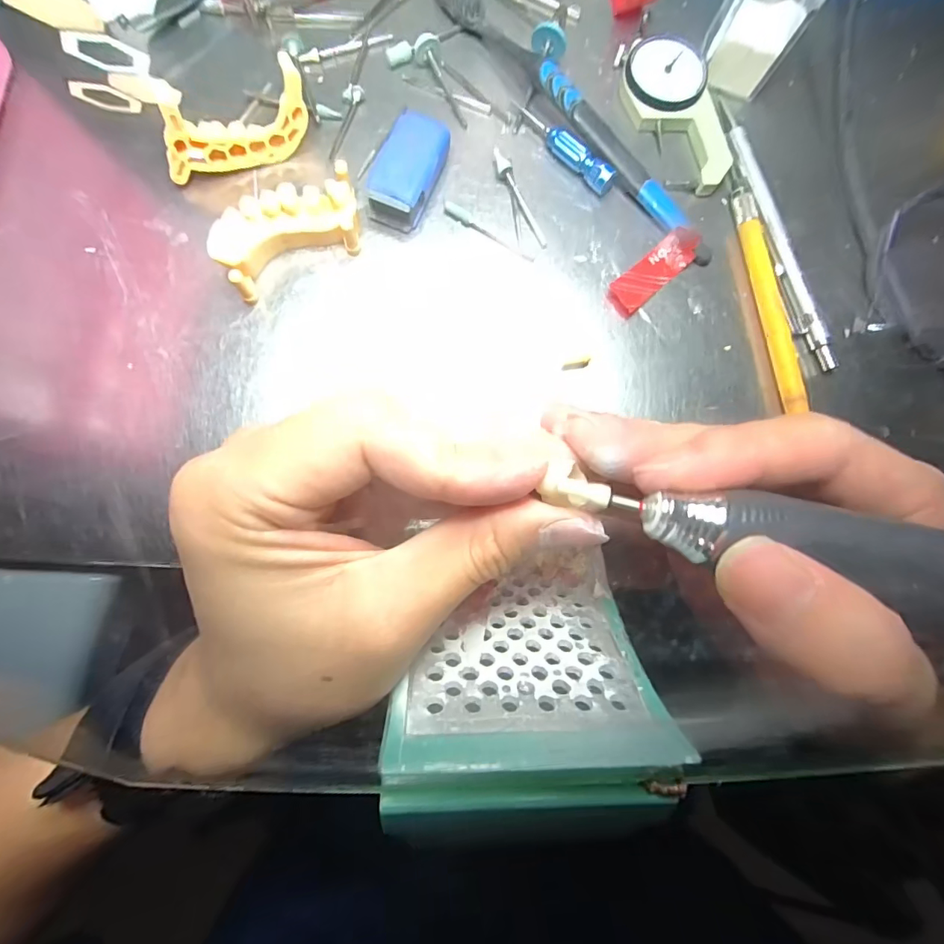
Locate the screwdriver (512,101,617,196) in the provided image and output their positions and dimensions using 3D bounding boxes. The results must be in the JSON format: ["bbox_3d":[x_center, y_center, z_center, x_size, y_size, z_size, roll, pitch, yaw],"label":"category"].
[{"bbox_3d":[0.041,-0.150,0.210,0.010,0.010,0.060,-44,87,-9],"label":"screwdriver"}]

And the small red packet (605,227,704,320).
[{"bbox_3d":[0.080,-0.089,0.204,0.048,0.008,0.016,-42,87,-9],"label":"small red packet"}]

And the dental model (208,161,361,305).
[{"bbox_3d":[-0.074,-0.098,0.189,0.060,0.020,0.029,-29,85,-8],"label":"dental model"}]

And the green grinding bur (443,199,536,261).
[{"bbox_3d":[0.008,-0.107,0.204,0.045,0.004,0.005,30,81,1],"label":"green grinding bur"}]

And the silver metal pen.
[{"bbox_3d":[0.138,-0.108,0.210,0.009,0.005,0.131,-13,83,-6],"label":"silver metal pen"}]

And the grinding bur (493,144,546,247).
[{"bbox_3d":[0.022,-0.123,0.207,0.006,0.006,0.048,-29,85,-8],"label":"grinding bur"}]

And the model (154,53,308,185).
[{"bbox_3d":[-0.097,-0.142,0.188,0.061,0.032,0.015,-20,83,-7],"label":"model"}]

